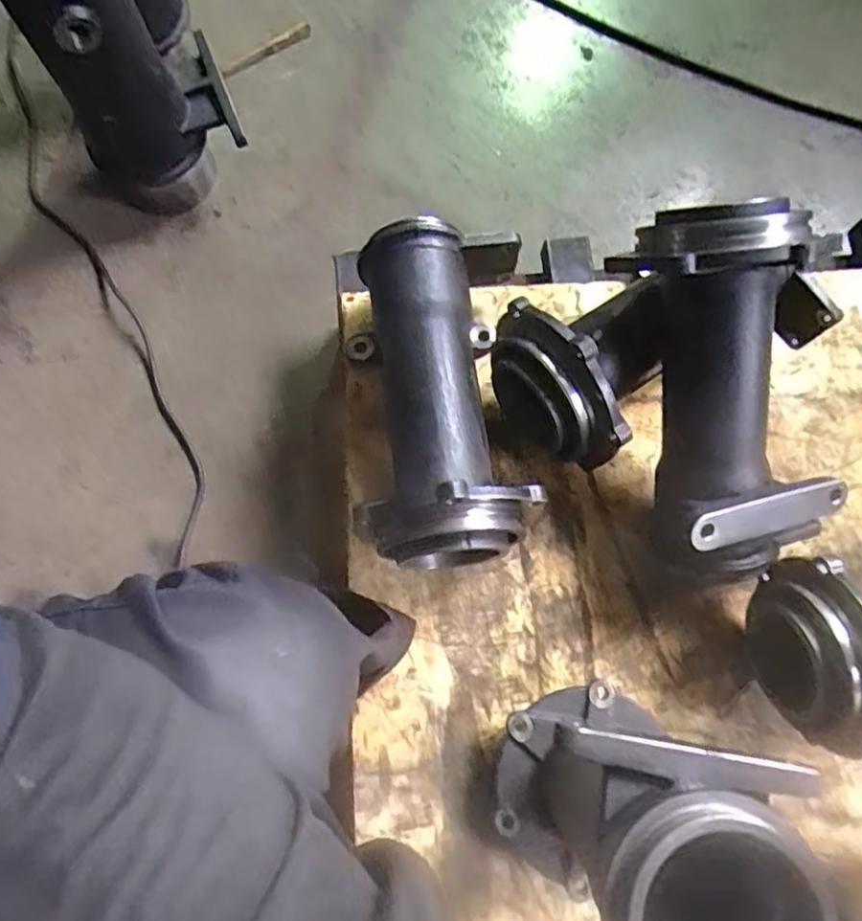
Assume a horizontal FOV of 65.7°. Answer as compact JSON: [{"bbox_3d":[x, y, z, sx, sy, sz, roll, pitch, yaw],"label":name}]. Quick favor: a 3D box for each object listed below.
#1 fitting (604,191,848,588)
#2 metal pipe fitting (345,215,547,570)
[{"bbox_3d":[0.248,-0.040,0.554,0.145,0.130,0.322,-11,108,-4],"label":"fitting"},{"bbox_3d":[0.010,-0.063,0.598,0.159,0.134,0.305,-4,77,-2],"label":"metal pipe fitting"}]

